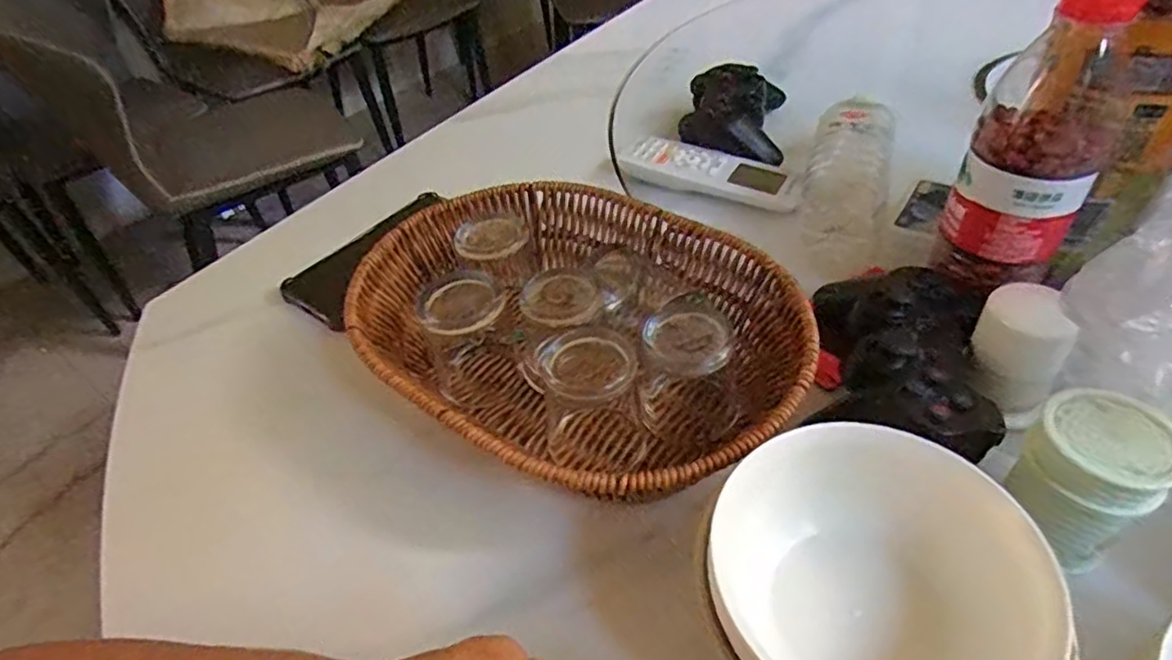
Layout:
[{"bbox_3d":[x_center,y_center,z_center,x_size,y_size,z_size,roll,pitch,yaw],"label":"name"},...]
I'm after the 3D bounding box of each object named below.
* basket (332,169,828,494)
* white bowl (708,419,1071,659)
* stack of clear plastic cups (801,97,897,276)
[{"bbox_3d":[-0.010,-0.003,0.380,0.274,0.058,0.204,26,52,29],"label":"basket"},{"bbox_3d":[0.112,0.096,0.244,0.107,0.055,0.111,-3,44,3],"label":"white bowl"},{"bbox_3d":[0.199,-0.120,0.488,0.056,0.043,0.189,12,46,18],"label":"stack of clear plastic cups"}]

